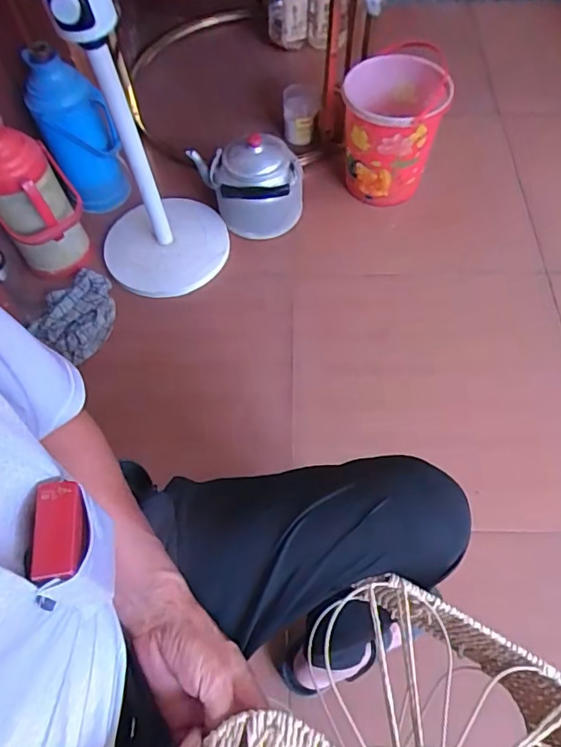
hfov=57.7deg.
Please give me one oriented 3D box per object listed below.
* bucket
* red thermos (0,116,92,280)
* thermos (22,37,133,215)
[{"bbox_3d":[0.265,-0.587,1.233,0.219,0.284,0.231,-1,62,2],"label":"bucket"},{"bbox_3d":[-0.503,-0.352,1.043,0.159,0.345,0.136,-23,63,-10],"label":"red thermos"},{"bbox_3d":[-0.441,-0.520,1.133,0.136,0.363,0.114,-33,66,-15],"label":"thermos"}]

